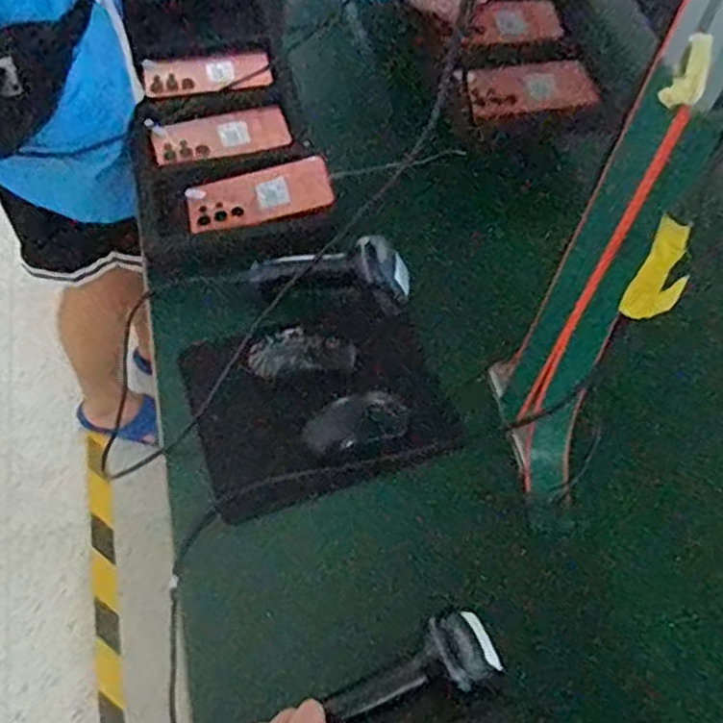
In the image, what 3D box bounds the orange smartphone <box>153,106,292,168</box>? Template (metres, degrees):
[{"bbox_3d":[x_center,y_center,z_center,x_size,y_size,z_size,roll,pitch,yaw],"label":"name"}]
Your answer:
[{"bbox_3d":[-0.173,-0.280,0.927,0.169,0.016,0.080,-18,62,-14],"label":"orange smartphone"}]

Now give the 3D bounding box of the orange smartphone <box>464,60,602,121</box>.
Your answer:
[{"bbox_3d":[0.206,-0.335,0.903,0.152,0.015,0.083,-6,60,-8],"label":"orange smartphone"}]

